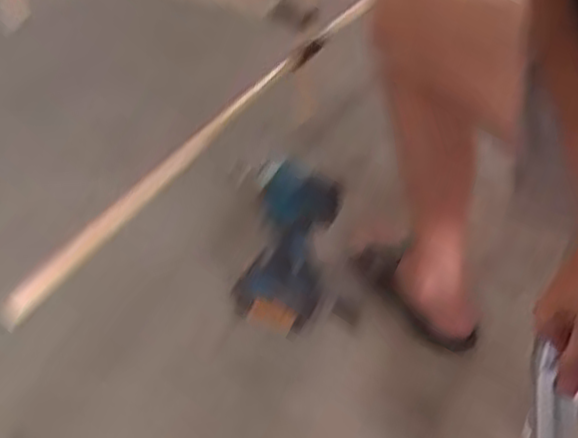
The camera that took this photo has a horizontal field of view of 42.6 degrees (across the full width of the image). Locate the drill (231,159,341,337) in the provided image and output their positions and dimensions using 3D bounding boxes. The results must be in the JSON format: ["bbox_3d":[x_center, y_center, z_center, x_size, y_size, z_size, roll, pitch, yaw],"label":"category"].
[{"bbox_3d":[-0.008,0.040,1.000,0.131,0.250,0.083,-2,38,-1],"label":"drill"}]

